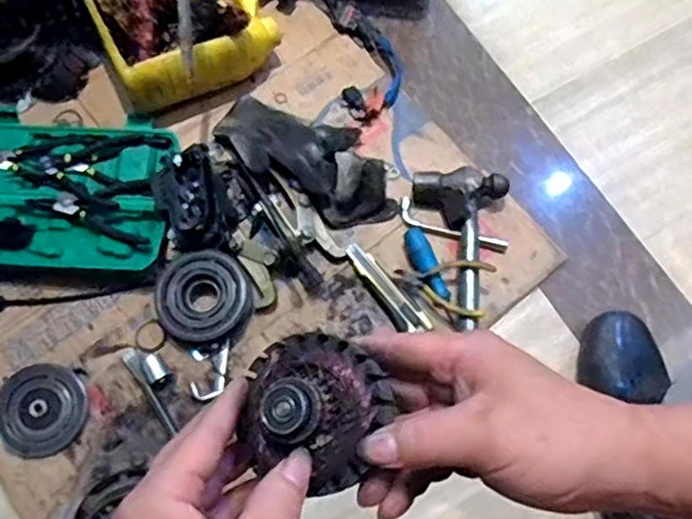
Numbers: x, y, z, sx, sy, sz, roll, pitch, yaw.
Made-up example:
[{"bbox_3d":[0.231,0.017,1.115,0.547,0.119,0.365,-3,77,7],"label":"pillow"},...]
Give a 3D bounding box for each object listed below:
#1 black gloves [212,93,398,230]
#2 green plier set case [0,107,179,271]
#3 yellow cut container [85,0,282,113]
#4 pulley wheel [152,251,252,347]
[{"bbox_3d":[-0.051,-0.138,0.830,0.262,0.061,0.132,26,73,12],"label":"black gloves"},{"bbox_3d":[-0.374,-0.090,0.825,0.289,0.034,0.219,1,70,3],"label":"green plier set case"},{"bbox_3d":[-0.211,-0.311,0.856,0.213,0.110,0.175,-24,72,-8],"label":"yellow cut container"},{"bbox_3d":[-0.172,0.047,0.774,0.102,0.046,0.111,-1,70,2],"label":"pulley wheel"}]

